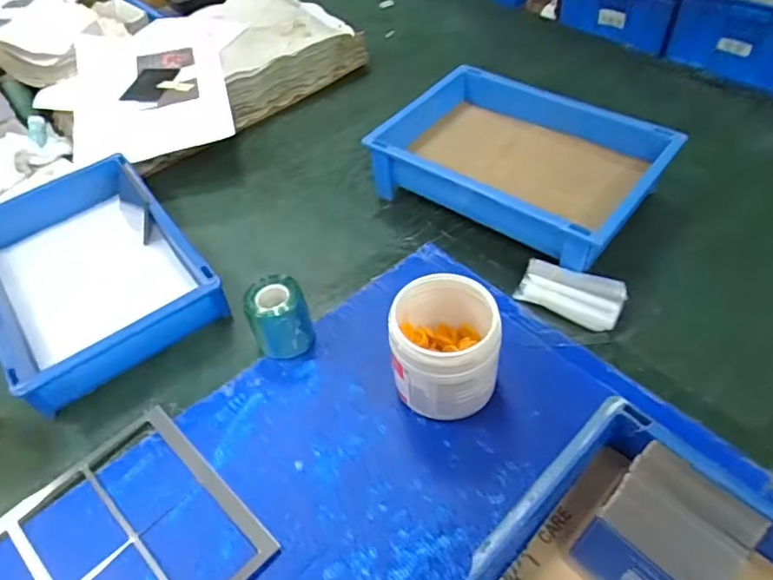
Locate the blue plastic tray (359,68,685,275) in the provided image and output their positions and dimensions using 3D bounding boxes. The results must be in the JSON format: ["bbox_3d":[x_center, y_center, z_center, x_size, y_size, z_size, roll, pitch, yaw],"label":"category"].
[{"bbox_3d":[0.160,-0.153,0.696,0.307,0.083,0.215,29,59,26],"label":"blue plastic tray"}]

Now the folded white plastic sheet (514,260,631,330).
[{"bbox_3d":[0.192,0.002,0.597,0.103,0.014,0.052,23,100,20],"label":"folded white plastic sheet"}]

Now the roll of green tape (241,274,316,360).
[{"bbox_3d":[-0.106,0.030,0.573,0.057,0.072,0.058,-3,50,4],"label":"roll of green tape"}]

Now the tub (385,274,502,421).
[{"bbox_3d":[0.053,0.054,0.521,0.092,0.106,0.101,-3,50,4],"label":"tub"}]

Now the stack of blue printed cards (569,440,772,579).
[{"bbox_3d":[0.202,0.182,0.412,0.089,0.047,0.100,35,62,29],"label":"stack of blue printed cards"}]

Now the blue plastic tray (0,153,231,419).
[{"bbox_3d":[-0.335,-0.020,0.648,0.206,0.066,0.300,-33,55,-20],"label":"blue plastic tray"}]

